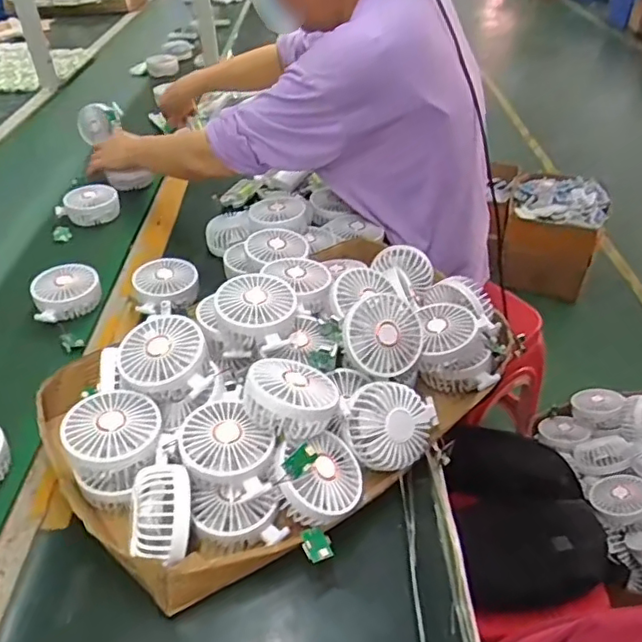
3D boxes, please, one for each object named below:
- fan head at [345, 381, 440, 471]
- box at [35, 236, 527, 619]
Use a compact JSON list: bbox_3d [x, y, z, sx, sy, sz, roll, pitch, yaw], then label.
[{"bbox_3d":[0.071,0.100,0.579,0.095,0.087,0.039,-50,15,-26],"label":"fan head"},{"bbox_3d":[-0.024,0.051,0.628,0.507,0.125,0.306,-24,45,-26],"label":"box"}]

